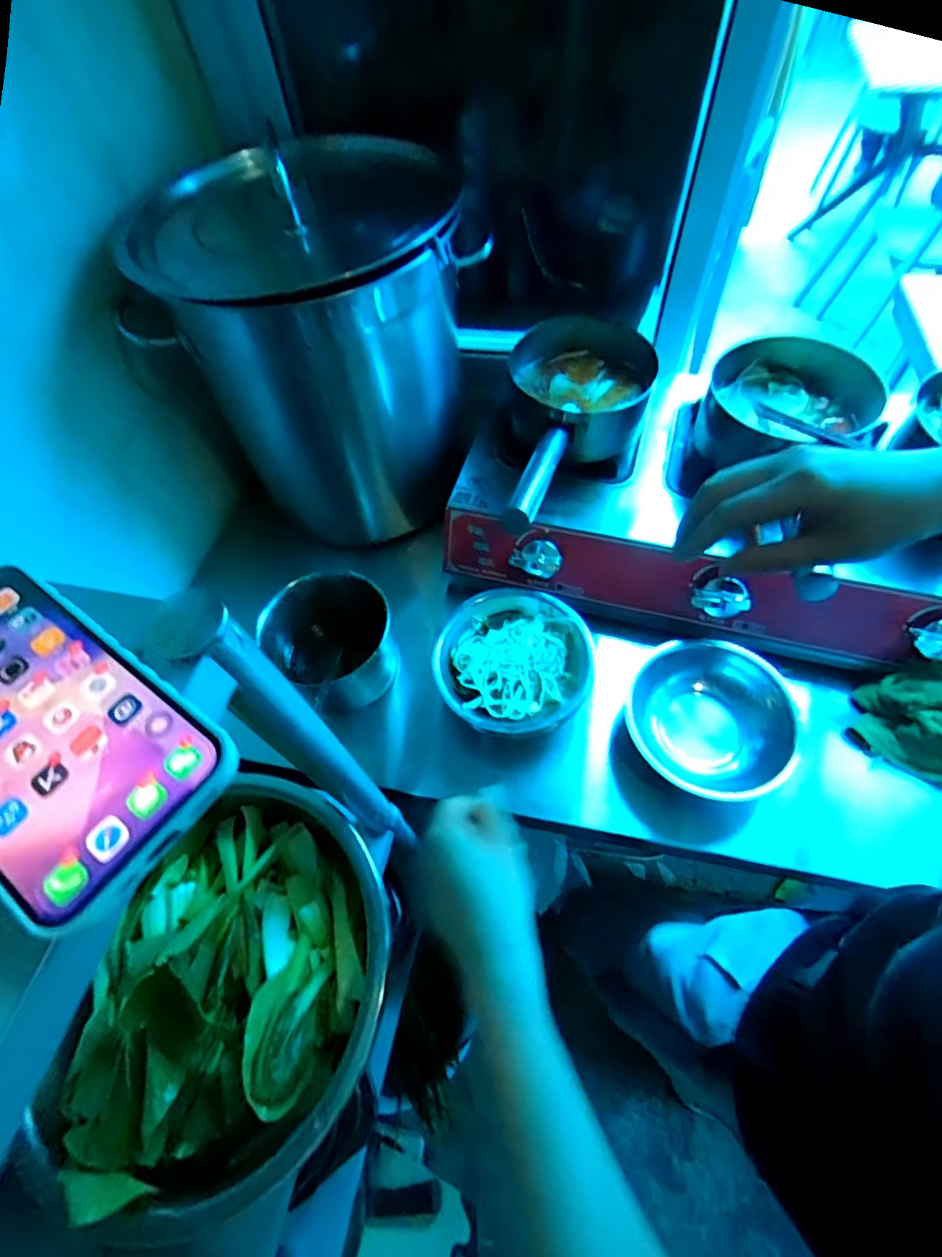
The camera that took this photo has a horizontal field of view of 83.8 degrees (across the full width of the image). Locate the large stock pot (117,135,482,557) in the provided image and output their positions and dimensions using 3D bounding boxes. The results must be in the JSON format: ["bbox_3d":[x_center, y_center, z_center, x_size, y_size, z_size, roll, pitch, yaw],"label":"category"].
[{"bbox_3d":[-0.165,-0.351,0.696,0.309,0.374,0.318,9,61,9],"label":"large stock pot"}]

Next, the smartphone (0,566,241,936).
[{"bbox_3d":[-0.157,0.033,0.188,0.147,0.009,0.074,30,67,20],"label":"smartphone"}]

